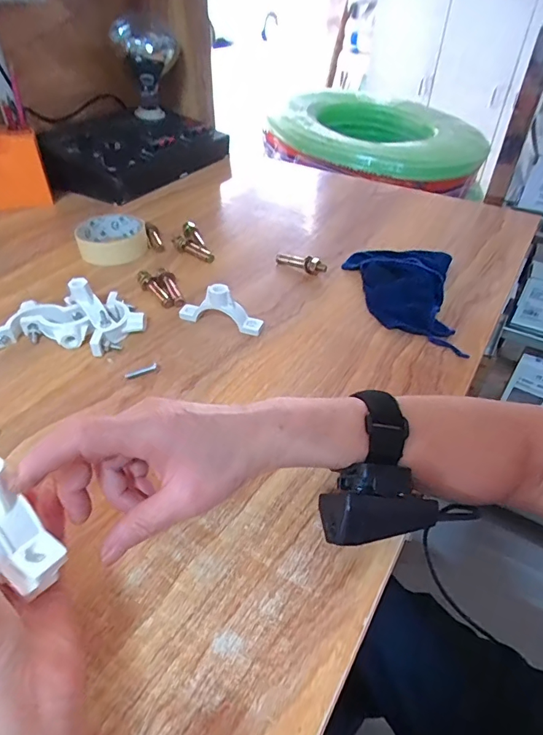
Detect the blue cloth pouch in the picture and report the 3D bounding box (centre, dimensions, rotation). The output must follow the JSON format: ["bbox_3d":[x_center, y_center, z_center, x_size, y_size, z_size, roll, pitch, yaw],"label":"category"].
[{"bbox_3d":[0.143,-0.085,0.496,0.116,0.031,0.167,8,42,7],"label":"blue cloth pouch"}]

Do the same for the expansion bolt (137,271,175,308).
[{"bbox_3d":[-0.130,-0.087,0.500,0.016,0.014,0.069,-26,48,-28],"label":"expansion bolt"}]

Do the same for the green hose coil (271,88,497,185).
[{"bbox_3d":[0.258,-0.541,1.062,0.452,0.103,0.454,15,43,15],"label":"green hose coil"}]

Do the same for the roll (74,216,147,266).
[{"bbox_3d":[-0.206,-0.168,0.584,0.084,0.031,0.084,-9,42,-11],"label":"roll"}]

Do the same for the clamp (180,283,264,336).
[{"bbox_3d":[-0.053,-0.061,0.453,0.087,0.044,0.020,11,42,11],"label":"clamp"}]

